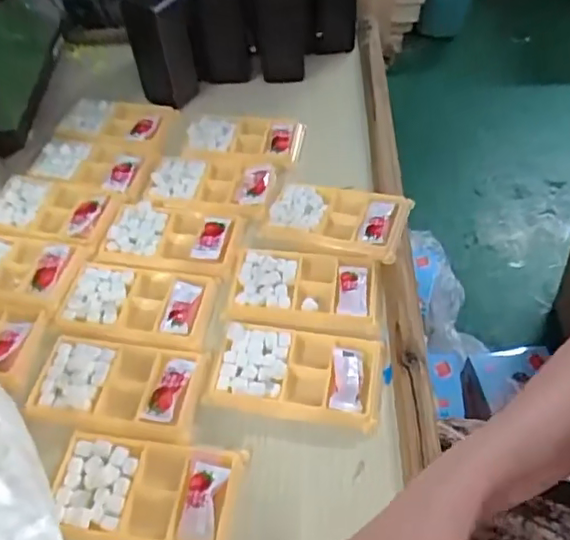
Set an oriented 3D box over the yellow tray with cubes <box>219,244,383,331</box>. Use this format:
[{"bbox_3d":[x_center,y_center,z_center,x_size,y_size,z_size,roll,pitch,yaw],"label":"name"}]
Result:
[{"bbox_3d":[0.017,0.014,0.517,0.132,0.022,0.084,4,50,6],"label":"yellow tray with cubes"}]

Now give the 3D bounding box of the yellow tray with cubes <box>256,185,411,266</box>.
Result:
[{"bbox_3d":[0.049,-0.052,0.557,0.134,0.020,0.072,16,52,15],"label":"yellow tray with cubes"}]

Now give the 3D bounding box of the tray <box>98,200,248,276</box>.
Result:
[{"bbox_3d":[-0.111,-0.035,0.560,0.131,0.017,0.083,8,51,9],"label":"tray"}]

